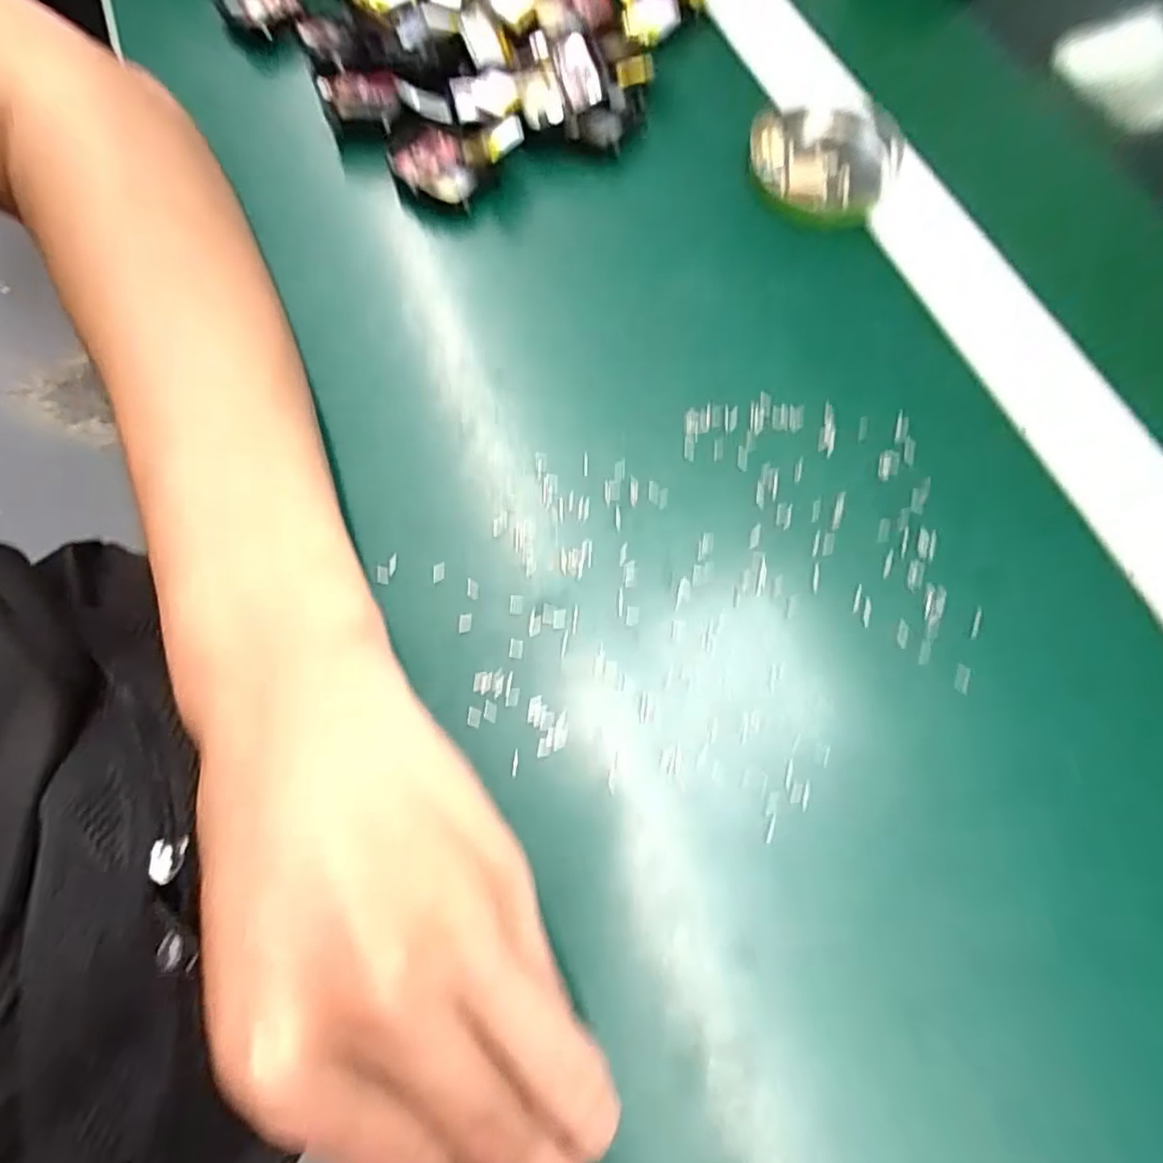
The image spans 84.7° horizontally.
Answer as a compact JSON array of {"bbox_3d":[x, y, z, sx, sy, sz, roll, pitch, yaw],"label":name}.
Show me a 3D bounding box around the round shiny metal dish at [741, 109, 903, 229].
[{"bbox_3d":[0.110,-0.195,0.295,0.064,0.015,0.067,0,69,0],"label":"round shiny metal dish"}]

